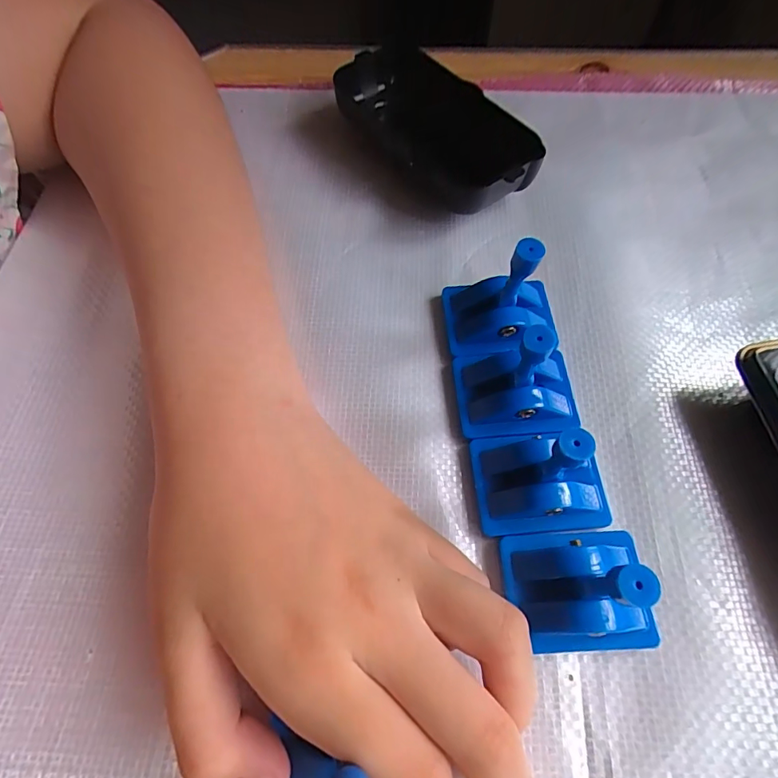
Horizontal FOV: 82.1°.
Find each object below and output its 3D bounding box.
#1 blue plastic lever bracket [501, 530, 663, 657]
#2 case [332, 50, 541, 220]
[{"bbox_3d":[0.058,0.055,0.123,0.041,0.048,0.032,-2,63,0],"label":"blue plastic lever bracket"},{"bbox_3d":[0.020,-0.127,0.224,0.051,0.030,0.112,-29,65,-11],"label":"case"}]

